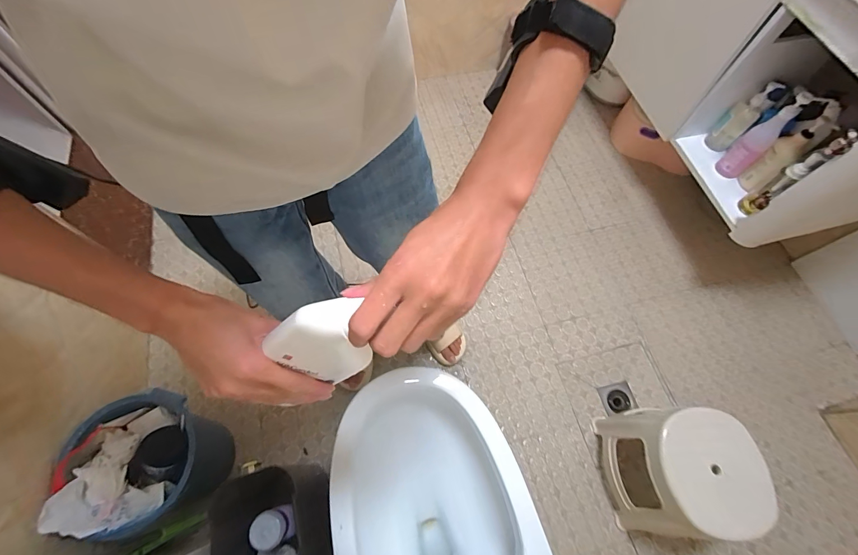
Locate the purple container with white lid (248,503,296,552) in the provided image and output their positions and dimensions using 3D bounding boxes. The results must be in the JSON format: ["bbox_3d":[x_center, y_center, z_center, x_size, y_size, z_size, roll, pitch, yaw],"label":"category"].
[{"bbox_3d":[-0.310,0.496,0.741,0.071,0.057,0.066,1,65,-3],"label":"purple container with white lid"}]

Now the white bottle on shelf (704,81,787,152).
[{"bbox_3d":[0.918,-0.466,1.100,0.066,0.200,0.078,-39,73,-19],"label":"white bottle on shelf"}]

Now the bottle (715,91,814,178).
[{"bbox_3d":[0.915,-0.380,1.032,0.068,0.259,0.071,-39,73,-19],"label":"bottle"}]

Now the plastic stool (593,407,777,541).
[{"bbox_3d":[0.603,0.476,0.925,0.237,0.307,0.270,-2,66,-3],"label":"plastic stool"}]

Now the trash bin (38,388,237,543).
[{"bbox_3d":[-0.619,0.433,0.869,0.254,0.295,0.268,-19,68,-12],"label":"trash bin"}]

